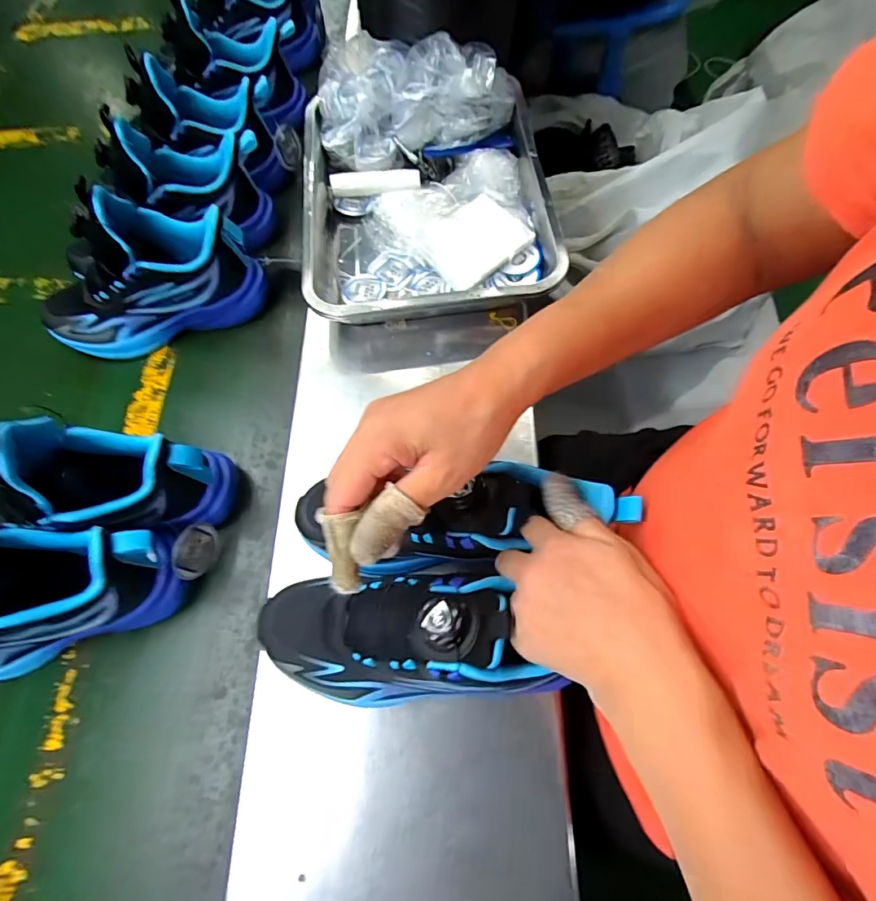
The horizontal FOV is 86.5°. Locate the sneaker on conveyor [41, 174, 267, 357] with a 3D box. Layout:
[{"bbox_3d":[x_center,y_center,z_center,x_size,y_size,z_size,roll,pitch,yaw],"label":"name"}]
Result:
[{"bbox_3d":[-0.311,-0.189,0.490,0.232,0.140,0.104,-16,72,-8],"label":"sneaker on conveyor"}]

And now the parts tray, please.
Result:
[{"bbox_3d":[-0.017,-0.297,0.510,0.256,0.109,0.350,-4,71,-4],"label":"parts tray"}]

